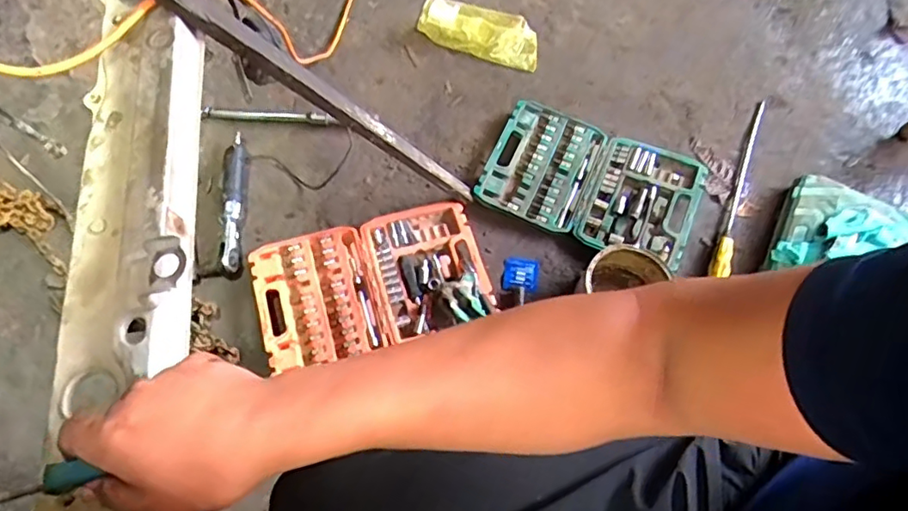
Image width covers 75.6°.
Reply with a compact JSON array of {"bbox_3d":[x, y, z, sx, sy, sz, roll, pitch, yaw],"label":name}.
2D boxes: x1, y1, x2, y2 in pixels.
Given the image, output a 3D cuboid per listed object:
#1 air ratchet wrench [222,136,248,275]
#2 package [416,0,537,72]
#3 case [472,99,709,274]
[{"bbox_3d":[-0.404,-0.100,1.068,0.039,0.032,0.267,-3,68,-3],"label":"air ratchet wrench"},{"bbox_3d":[0.057,-0.488,1.257,0.263,0.048,0.117,20,68,6],"label":"package"},{"bbox_3d":[0.262,-0.141,1.112,0.389,0.043,0.247,20,68,6],"label":"case"}]

